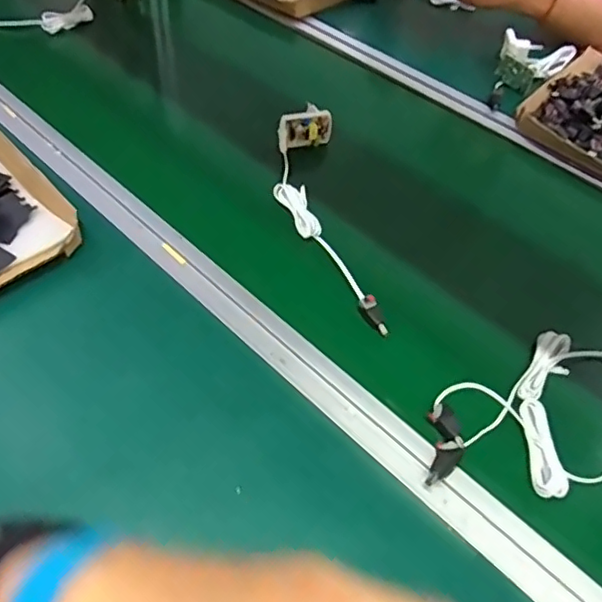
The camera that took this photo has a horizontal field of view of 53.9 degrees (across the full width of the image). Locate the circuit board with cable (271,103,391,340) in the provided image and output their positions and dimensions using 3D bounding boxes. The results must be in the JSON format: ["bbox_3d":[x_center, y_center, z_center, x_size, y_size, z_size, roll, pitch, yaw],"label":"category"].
[{"bbox_3d":[0.016,-0.096,0.602,0.077,0.033,0.304,-5,51,-5],"label":"circuit board with cable"}]

